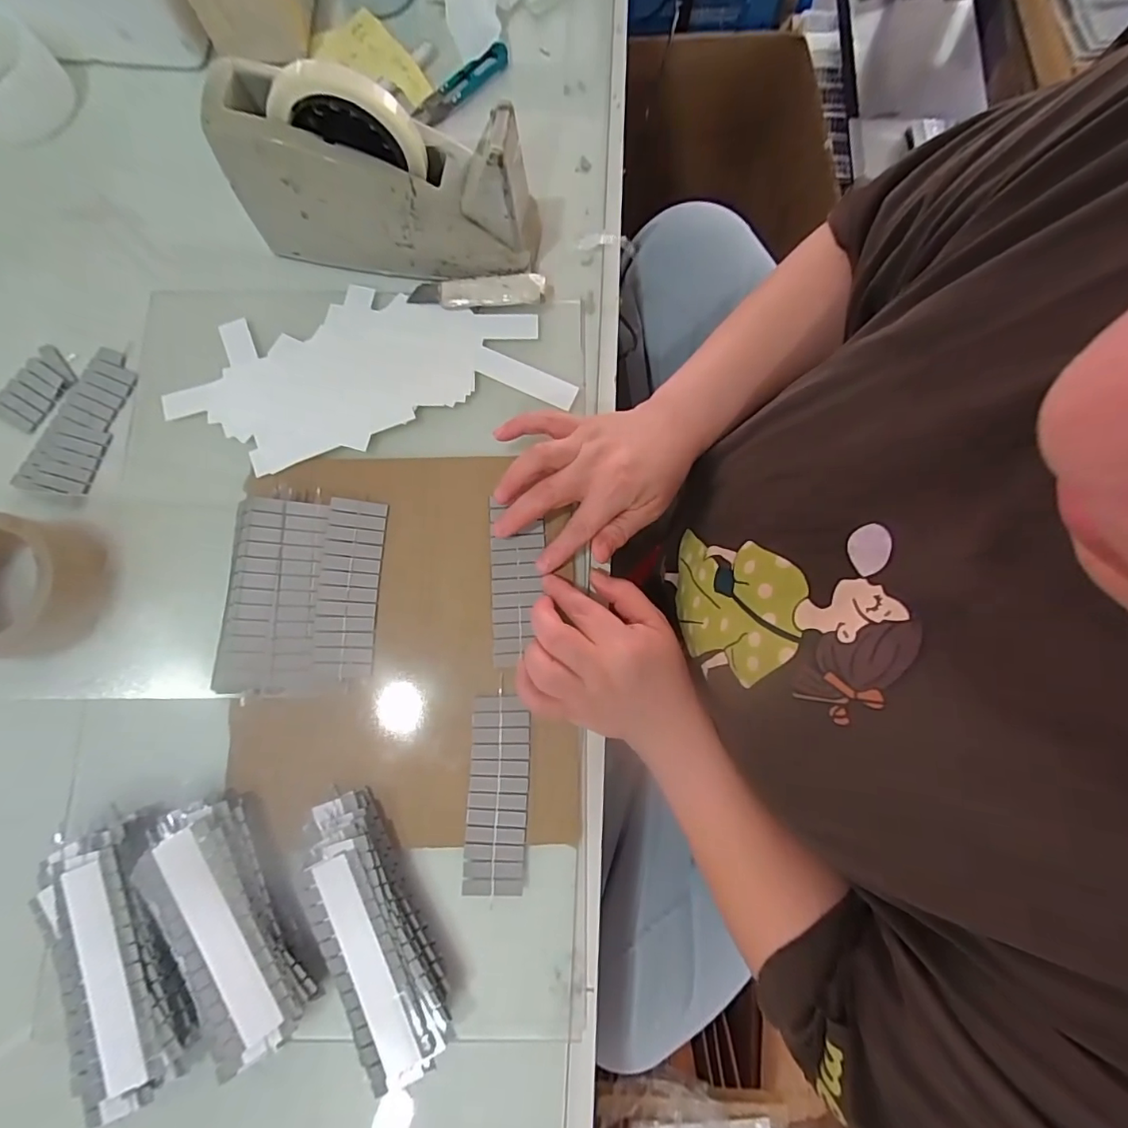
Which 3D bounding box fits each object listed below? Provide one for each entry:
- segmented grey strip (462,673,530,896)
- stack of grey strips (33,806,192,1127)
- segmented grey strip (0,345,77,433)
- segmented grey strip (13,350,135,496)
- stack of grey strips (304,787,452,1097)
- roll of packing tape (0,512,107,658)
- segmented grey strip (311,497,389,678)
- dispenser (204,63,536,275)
[{"bbox_3d":[-0.045,0.153,0.351,0.040,0.004,0.126,2,80,0],"label":"segmented grey strip"},{"bbox_3d":[-0.273,0.241,0.322,0.059,0.039,0.154,-22,80,-4],"label":"stack of grey strips"},{"bbox_3d":[-0.414,-0.138,0.405,0.042,0.004,0.064,30,81,5],"label":"segmented grey strip"},{"bbox_3d":[-0.374,-0.111,0.401,0.052,0.004,0.117,14,80,2],"label":"segmented grey strip"},{"bbox_3d":[-0.121,0.229,0.325,0.054,0.024,0.160,-25,81,-5],"label":"stack of grey strips"},{"bbox_3d":[-0.369,0.016,0.352,0.095,0.045,0.092,0,80,0],"label":"roll of packing tape"},{"bbox_3d":[-0.152,0.016,0.368,0.039,0.004,0.124,6,79,-18],"label":"segmented grey strip"},{"bbox_3d":[-0.127,-0.277,0.372,0.210,0.112,0.063,6,80,1],"label":"dispenser"}]

